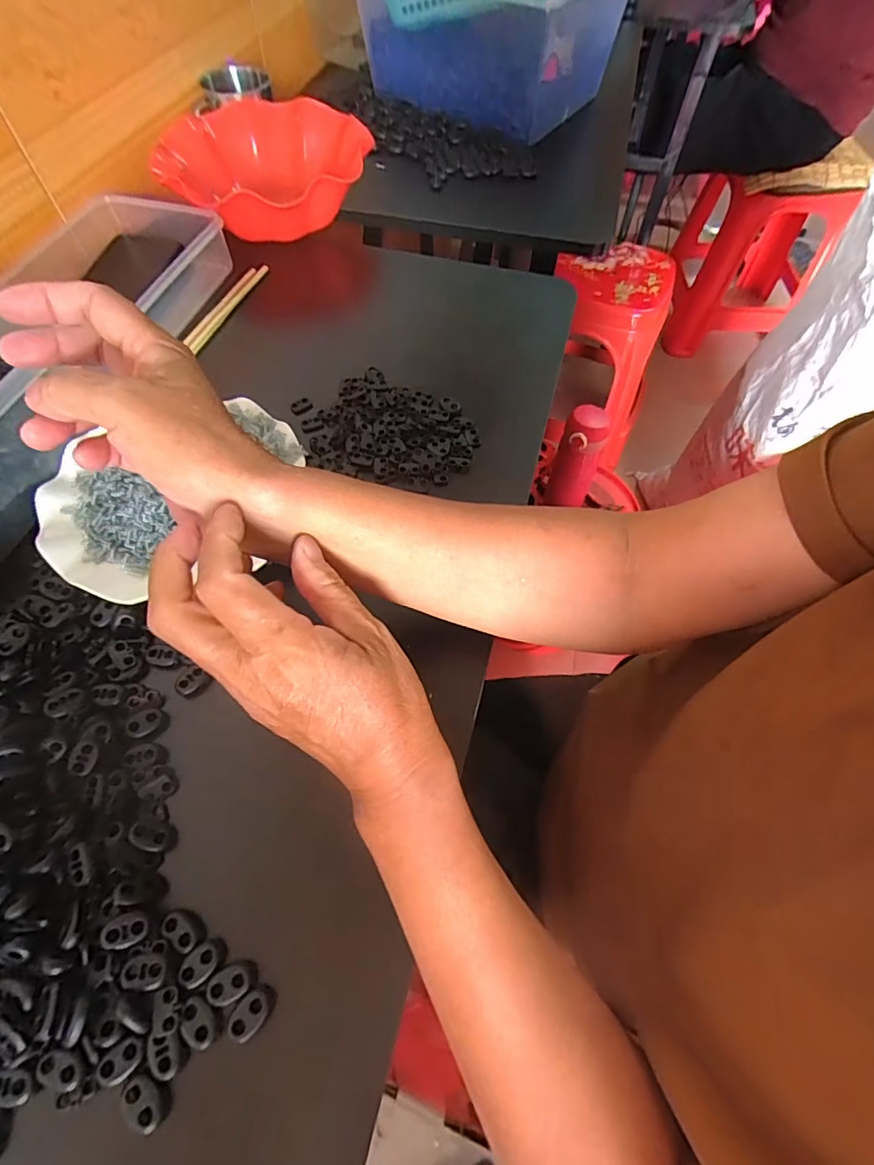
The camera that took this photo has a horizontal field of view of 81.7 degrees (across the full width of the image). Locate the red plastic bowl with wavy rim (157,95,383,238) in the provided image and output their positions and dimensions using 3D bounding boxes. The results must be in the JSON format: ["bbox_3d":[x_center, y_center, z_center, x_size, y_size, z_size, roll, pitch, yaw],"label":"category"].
[{"bbox_3d":[-0.194,-0.470,0.587,0.229,0.066,0.223,0,60,-1],"label":"red plastic bowl with wavy rim"}]

